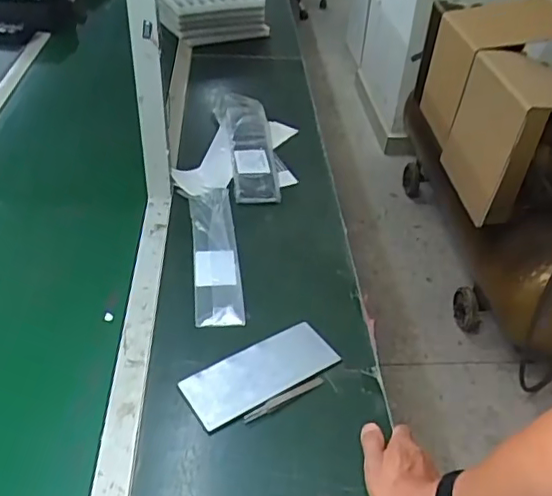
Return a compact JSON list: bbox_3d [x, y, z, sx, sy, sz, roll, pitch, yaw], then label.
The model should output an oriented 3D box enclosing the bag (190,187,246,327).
[{"bbox_3d":[-0.100,0.001,0.943,0.069,0.016,0.319,-2,40,-9],"label":"bag"}]

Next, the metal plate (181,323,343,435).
[{"bbox_3d":[-0.017,0.158,0.751,0.206,0.011,0.084,-22,47,-29],"label":"metal plate"}]

